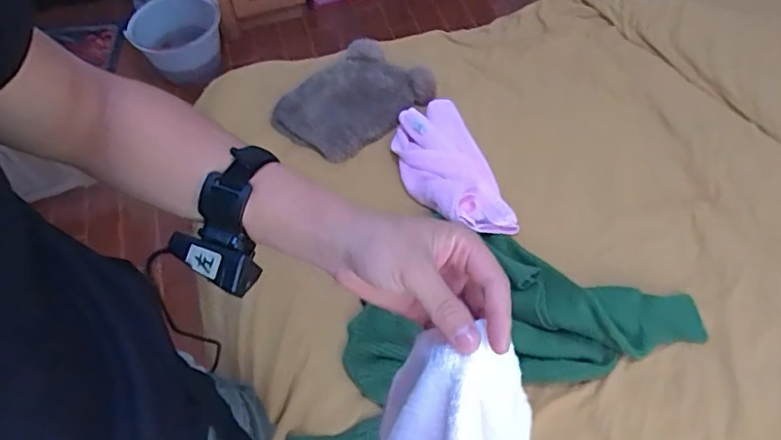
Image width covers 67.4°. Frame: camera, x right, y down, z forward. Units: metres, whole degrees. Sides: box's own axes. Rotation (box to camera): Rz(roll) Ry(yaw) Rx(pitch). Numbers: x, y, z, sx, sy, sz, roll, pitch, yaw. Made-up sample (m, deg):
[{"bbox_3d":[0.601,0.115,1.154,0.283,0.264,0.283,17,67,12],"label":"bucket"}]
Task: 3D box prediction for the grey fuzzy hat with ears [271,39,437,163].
[{"bbox_3d":[-0.074,-0.252,1.216,0.216,0.067,0.308,36,66,23],"label":"grey fuzzy hat with ears"}]

